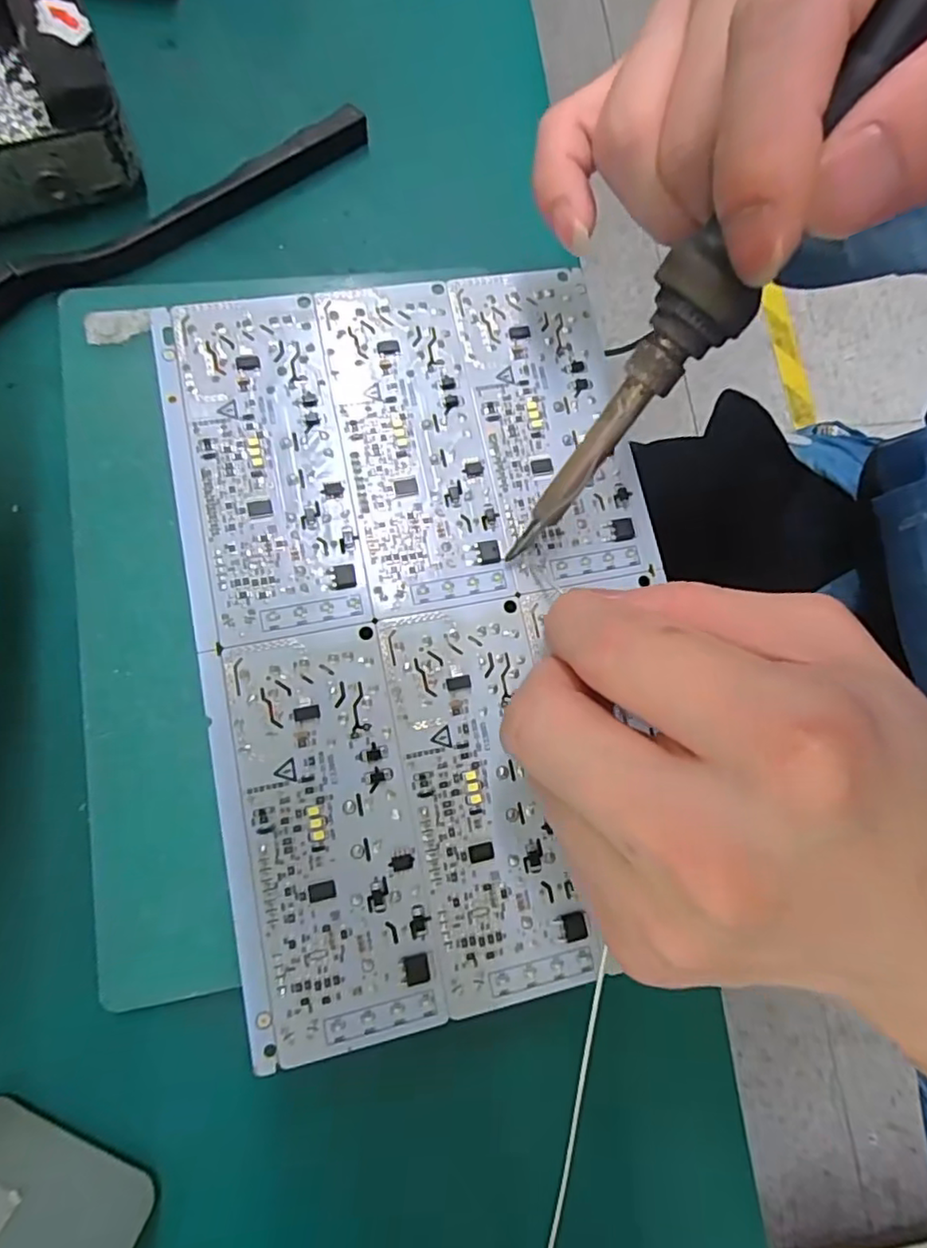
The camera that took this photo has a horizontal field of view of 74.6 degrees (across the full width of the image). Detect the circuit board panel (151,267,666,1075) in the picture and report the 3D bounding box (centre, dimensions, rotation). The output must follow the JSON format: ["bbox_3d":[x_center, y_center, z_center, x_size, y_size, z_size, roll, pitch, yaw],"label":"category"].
[{"bbox_3d":[-0.007,-0.005,0.174,0.132,0.004,0.205,-11,80,-9],"label":"circuit board panel"}]

